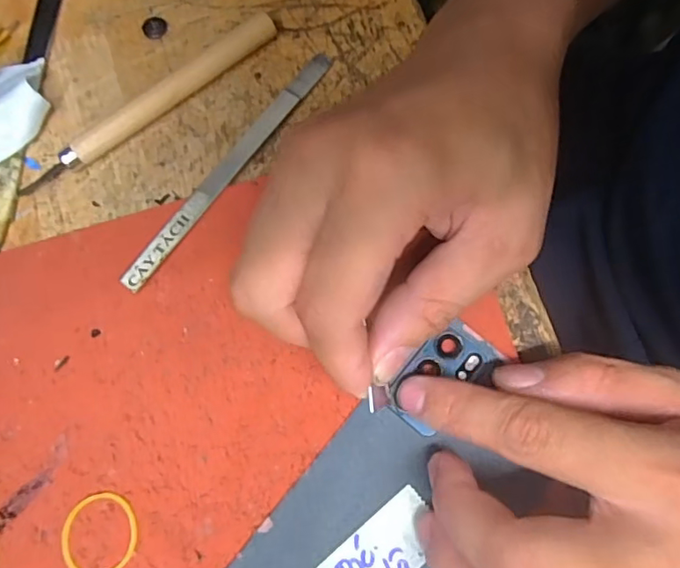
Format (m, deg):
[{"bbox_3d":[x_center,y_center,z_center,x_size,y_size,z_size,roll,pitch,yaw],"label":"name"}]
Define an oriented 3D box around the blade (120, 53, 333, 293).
[{"bbox_3d":[-0.045,-0.050,0.231,0.010,0.004,0.129,35,77,9],"label":"blade"}]

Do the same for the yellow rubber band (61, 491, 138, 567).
[{"bbox_3d":[-0.086,0.089,0.196,0.027,0.004,0.028,0,74,0],"label":"yellow rubber band"}]

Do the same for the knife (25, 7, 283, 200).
[{"bbox_3d":[-0.079,-0.076,0.234,0.123,0.015,0.009,-36,78,-10],"label":"knife"}]

